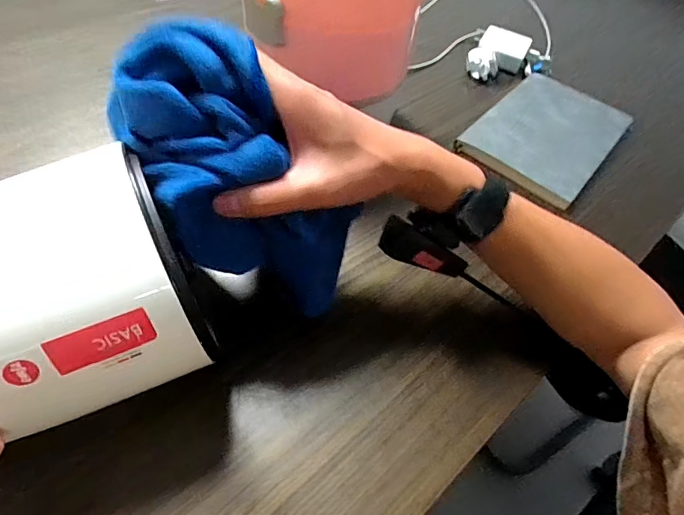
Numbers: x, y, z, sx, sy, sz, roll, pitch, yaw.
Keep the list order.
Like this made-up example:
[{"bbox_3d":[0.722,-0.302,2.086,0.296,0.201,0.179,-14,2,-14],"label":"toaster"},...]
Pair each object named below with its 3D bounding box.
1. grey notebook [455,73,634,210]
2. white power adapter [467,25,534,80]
[{"bbox_3d":[0.256,-0.159,0.559,0.146,0.016,0.224,38,58,17],"label":"grey notebook"},{"bbox_3d":[0.226,-0.292,0.646,0.070,0.034,0.112,28,55,10],"label":"white power adapter"}]

